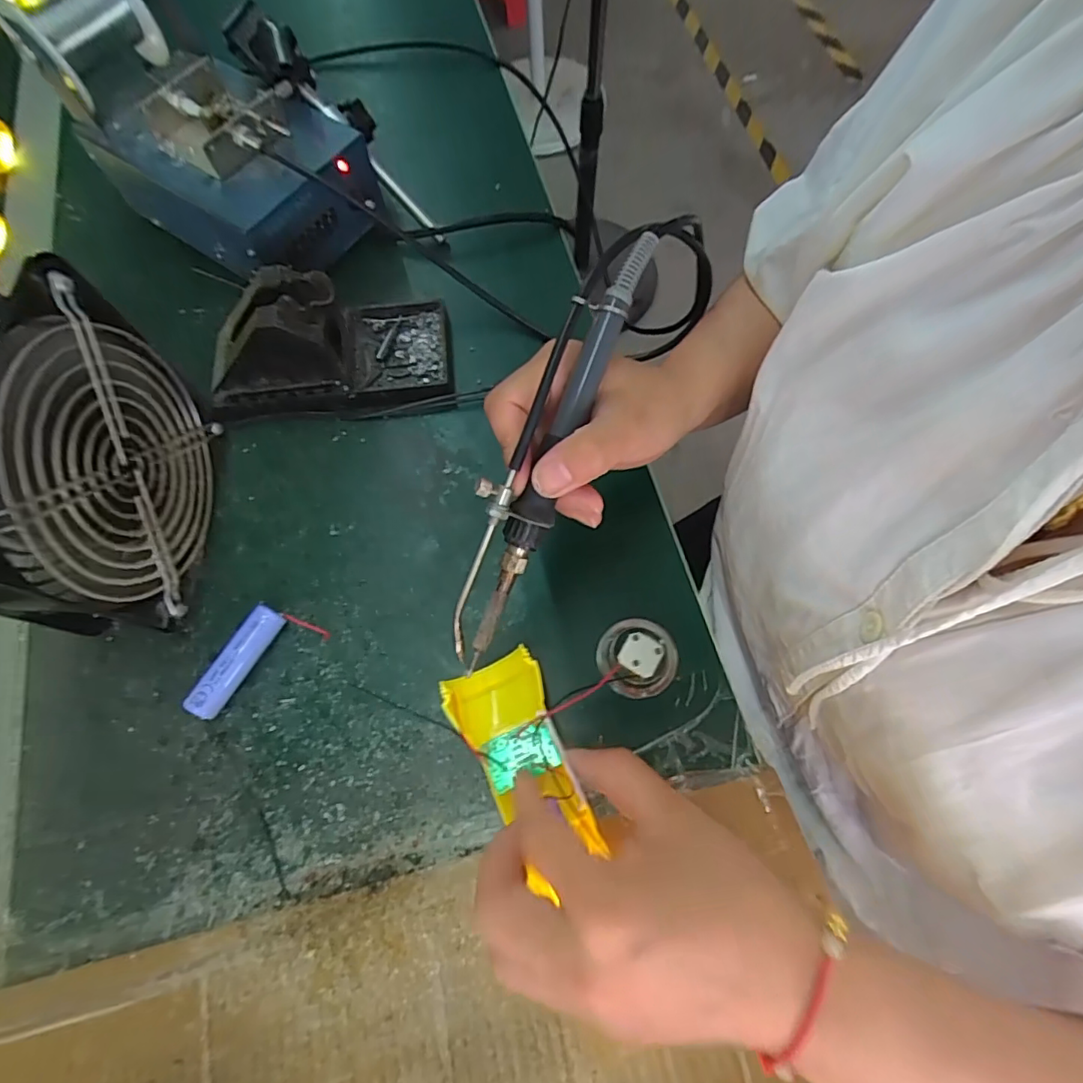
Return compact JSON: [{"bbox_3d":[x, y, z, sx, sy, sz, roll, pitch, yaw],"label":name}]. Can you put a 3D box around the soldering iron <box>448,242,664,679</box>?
[{"bbox_3d":[0.001,-0.041,0.248,0.028,0.022,0.200,24,93,8],"label":"soldering iron"}]

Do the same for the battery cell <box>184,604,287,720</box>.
[{"bbox_3d":[-0.167,0.067,0.307,0.017,0.018,0.064,26,73,11],"label":"battery cell"}]

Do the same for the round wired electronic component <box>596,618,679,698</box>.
[{"bbox_3d":[0.055,0.062,0.309,0.045,0.024,0.043,-1,70,2],"label":"round wired electronic component"}]

